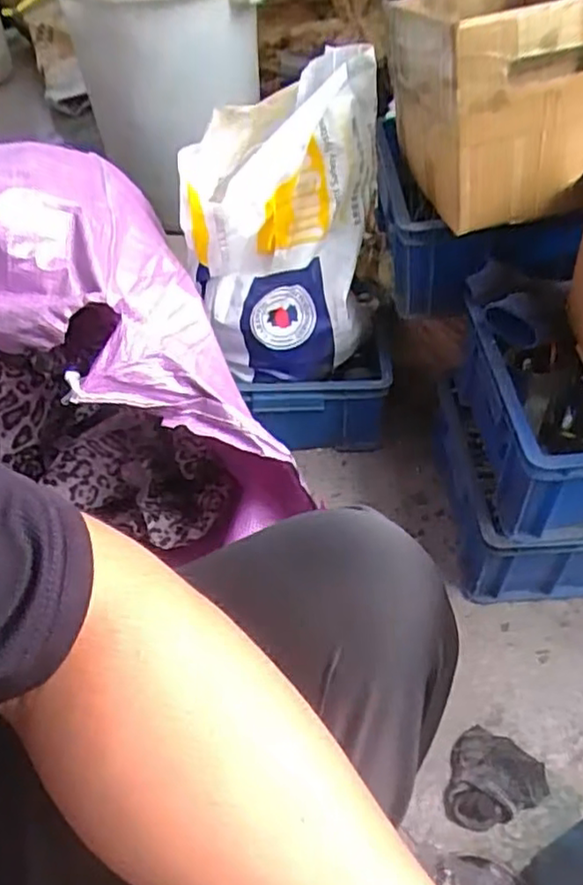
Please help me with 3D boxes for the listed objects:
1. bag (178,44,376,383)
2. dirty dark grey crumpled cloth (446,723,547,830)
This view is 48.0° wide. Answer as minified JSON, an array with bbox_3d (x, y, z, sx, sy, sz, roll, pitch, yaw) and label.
[{"bbox_3d":[-0.010,-0.264,0.856,0.225,0.336,0.209,1,49,5],"label":"bag"},{"bbox_3d":[0.219,0.362,0.698,0.096,0.029,0.097,12,51,14],"label":"dirty dark grey crumpled cloth"}]

